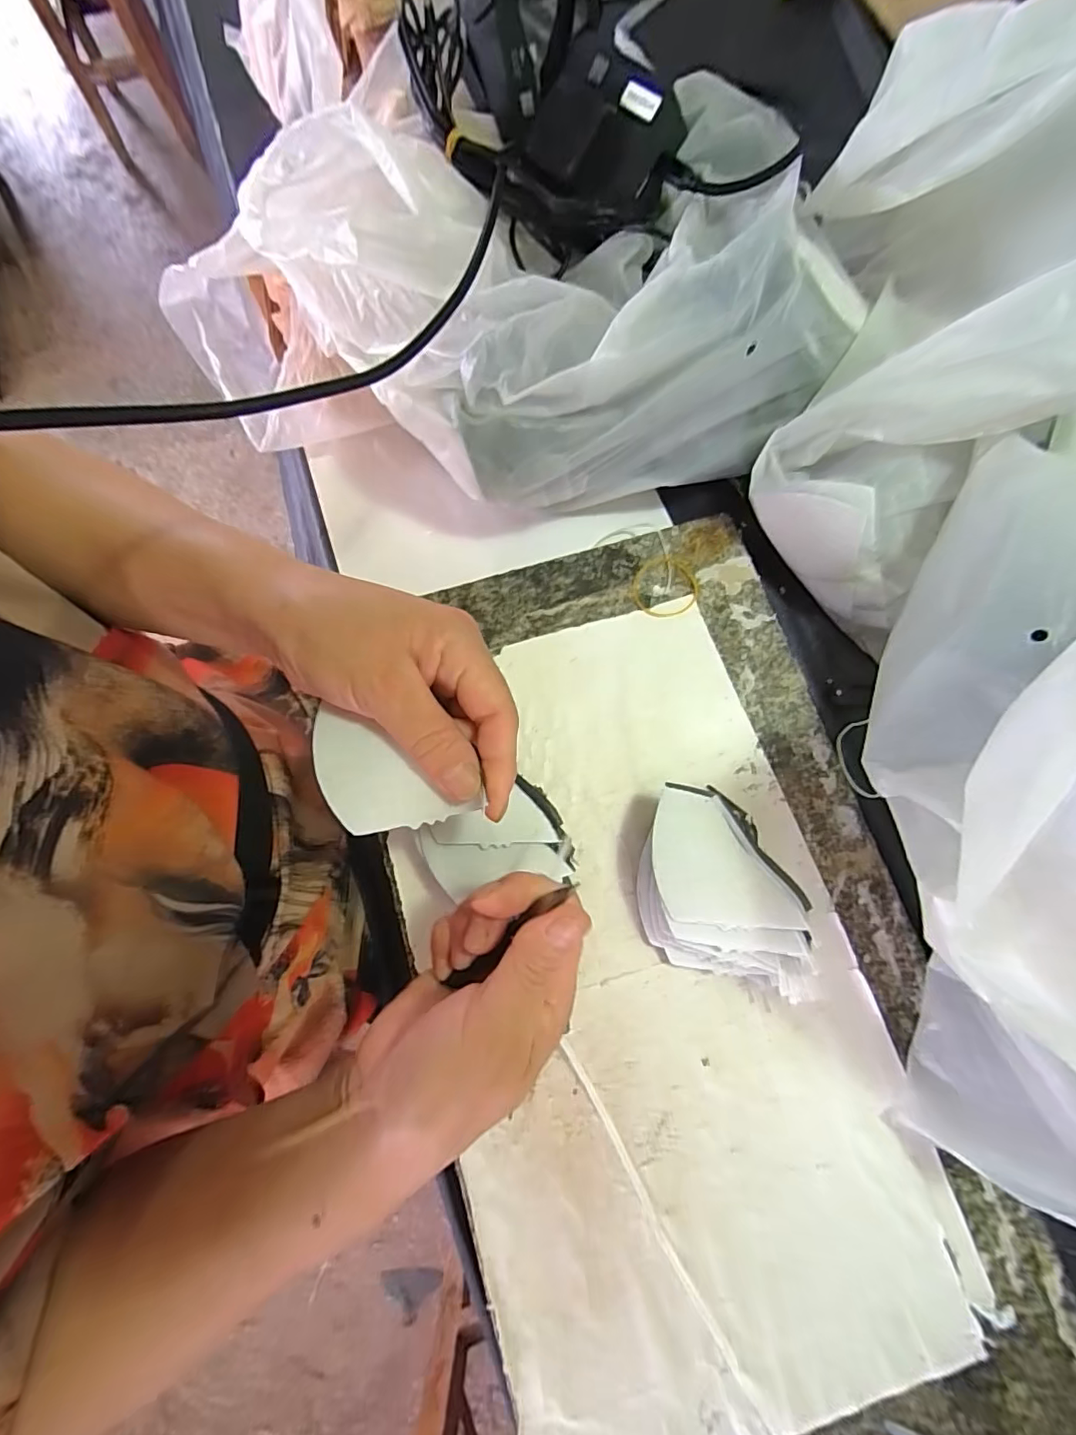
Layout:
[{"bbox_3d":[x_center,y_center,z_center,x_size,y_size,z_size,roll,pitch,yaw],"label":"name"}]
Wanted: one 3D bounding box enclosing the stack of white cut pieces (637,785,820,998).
[{"bbox_3d":[0.104,0.097,0.305,0.092,0.052,0.107,6,77,2],"label":"stack of white cut pieces"}]

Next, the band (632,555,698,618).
[{"bbox_3d":[0.090,-0.093,0.376,0.046,0.004,0.047,5,77,2],"label":"band"}]

